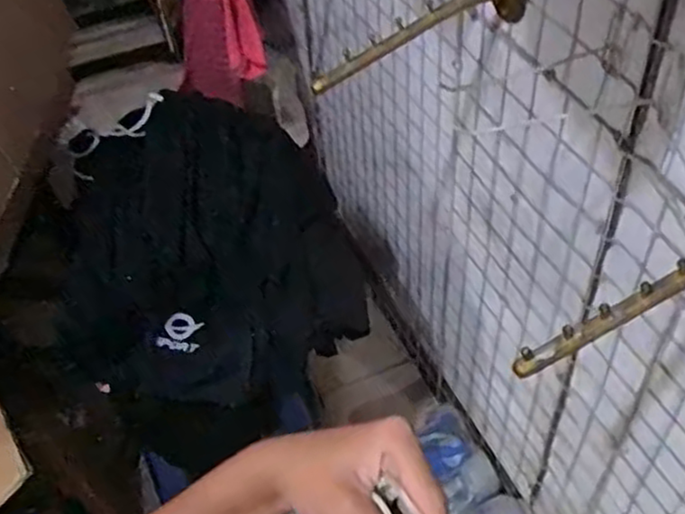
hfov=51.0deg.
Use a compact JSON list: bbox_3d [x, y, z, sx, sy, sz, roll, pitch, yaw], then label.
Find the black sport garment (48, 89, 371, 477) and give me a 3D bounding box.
[{"bbox_3d":[-0.207,0.018,1.041,0.395,0.250,0.428,-34,52,-22],"label":"black sport garment"}]

